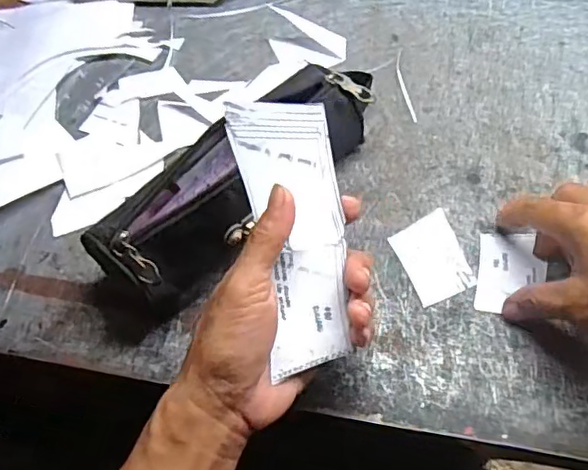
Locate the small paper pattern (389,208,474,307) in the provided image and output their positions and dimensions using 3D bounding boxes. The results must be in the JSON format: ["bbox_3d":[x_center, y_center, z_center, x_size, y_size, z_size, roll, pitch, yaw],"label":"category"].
[{"bbox_3d":[0.098,0.015,0.410,0.045,0.004,0.065,-17,57,-7],"label":"small paper pattern"}]

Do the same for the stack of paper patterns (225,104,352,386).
[{"bbox_3d":[0.003,-0.001,0.335,0.055,0.006,0.154,-10,87,-14],"label":"stack of paper patterns"}]

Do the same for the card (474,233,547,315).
[{"bbox_3d":[0.149,0.026,0.396,0.043,0.004,0.064,10,57,11],"label":"card"}]

